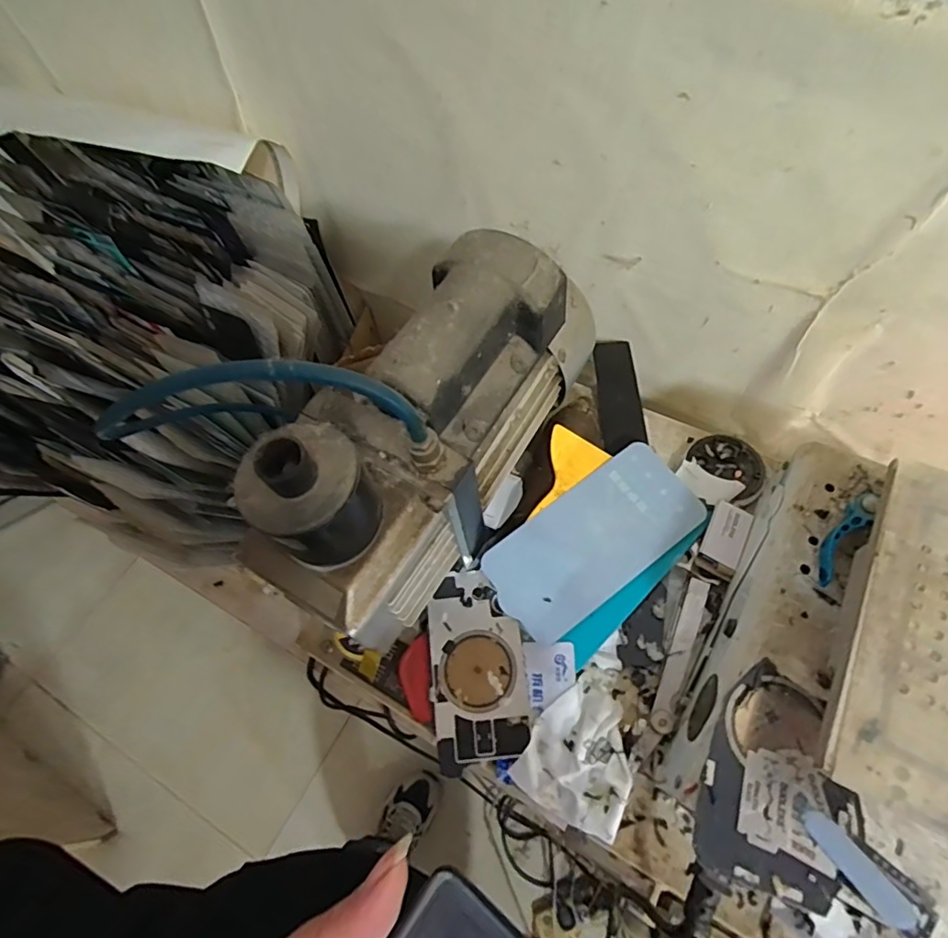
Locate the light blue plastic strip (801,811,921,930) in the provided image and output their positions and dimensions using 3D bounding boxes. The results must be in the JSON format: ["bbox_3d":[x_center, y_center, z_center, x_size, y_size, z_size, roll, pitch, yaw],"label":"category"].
[{"bbox_3d":[0.174,0.182,0.245,0.013,0.006,0.051,-35,66,-14],"label":"light blue plastic strip"}]

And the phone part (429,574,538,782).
[{"bbox_3d":[0.003,0.135,0.375,0.065,0.011,0.122,-7,62,0],"label":"phone part"}]

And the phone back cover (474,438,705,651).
[{"bbox_3d":[0.088,0.050,0.393,0.160,0.005,0.078,-36,72,-12],"label":"phone back cover"}]

